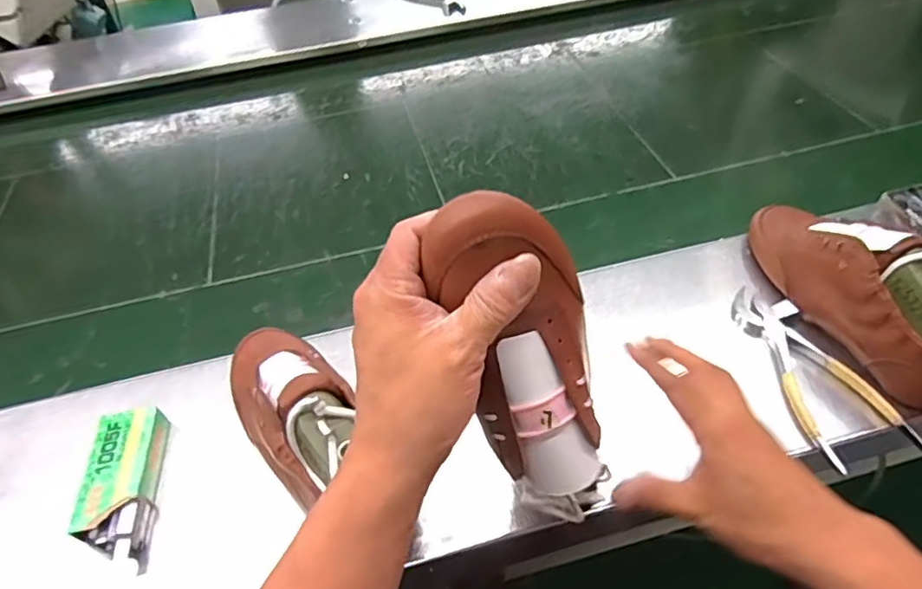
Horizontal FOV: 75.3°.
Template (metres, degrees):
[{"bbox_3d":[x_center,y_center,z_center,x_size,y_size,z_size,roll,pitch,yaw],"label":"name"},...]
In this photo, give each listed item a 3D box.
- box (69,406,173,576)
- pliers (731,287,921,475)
[{"bbox_3d":[-0.278,0.156,0.493,0.053,0.037,0.126,-8,46,-2],"label":"box"},{"bbox_3d":[0.306,0.064,0.530,0.075,0.021,0.184,-13,47,-7],"label":"pliers"}]

